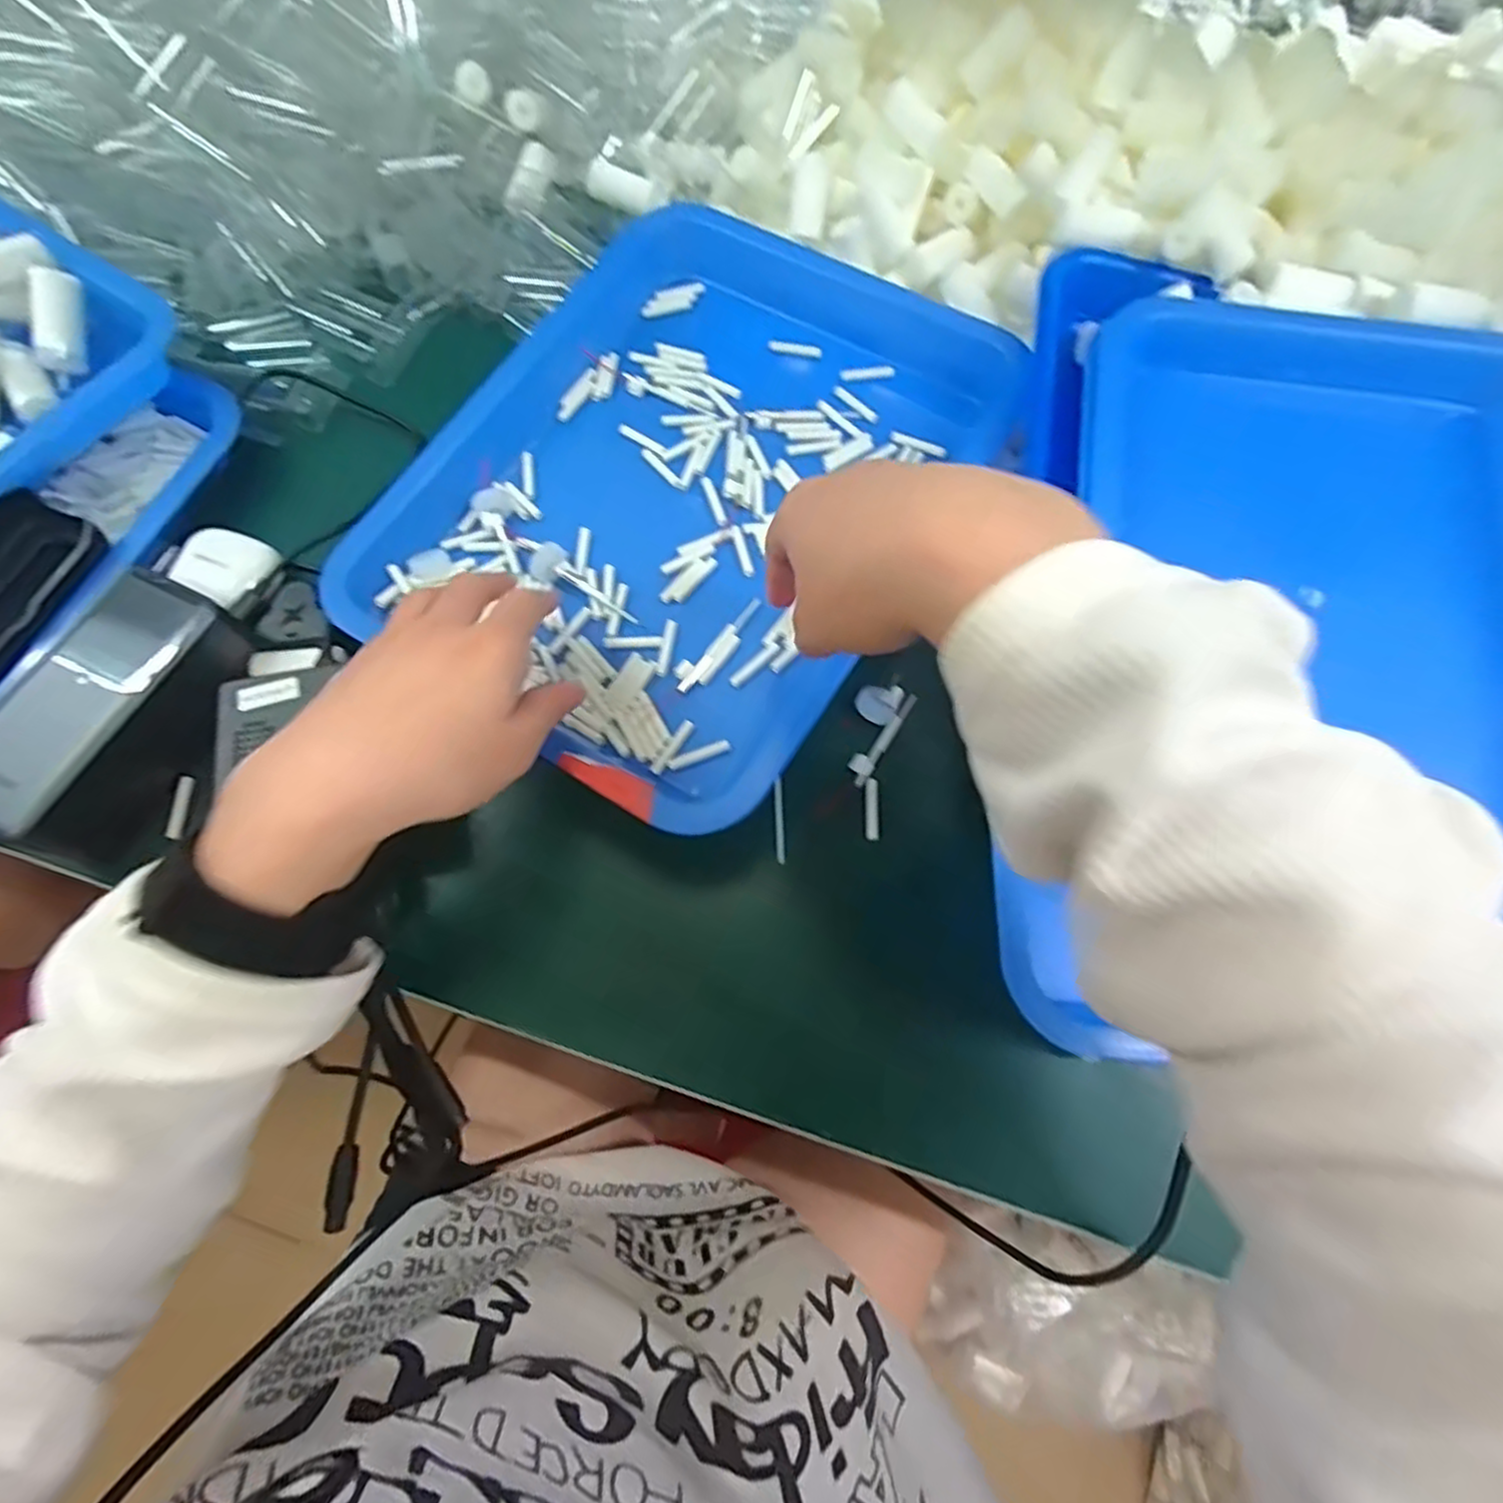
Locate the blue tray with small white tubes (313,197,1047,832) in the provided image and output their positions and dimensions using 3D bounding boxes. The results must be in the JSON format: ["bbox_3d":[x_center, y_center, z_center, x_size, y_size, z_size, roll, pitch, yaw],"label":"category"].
[{"bbox_3d":[-0.031,-0.151,0.392,0.259,0.046,0.345,31,72,9],"label":"blue tray with small white tubes"}]

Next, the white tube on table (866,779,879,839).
[{"bbox_3d":[0.060,0.029,0.359,0.007,0.004,0.031,3,70,-1],"label":"white tube on table"}]

